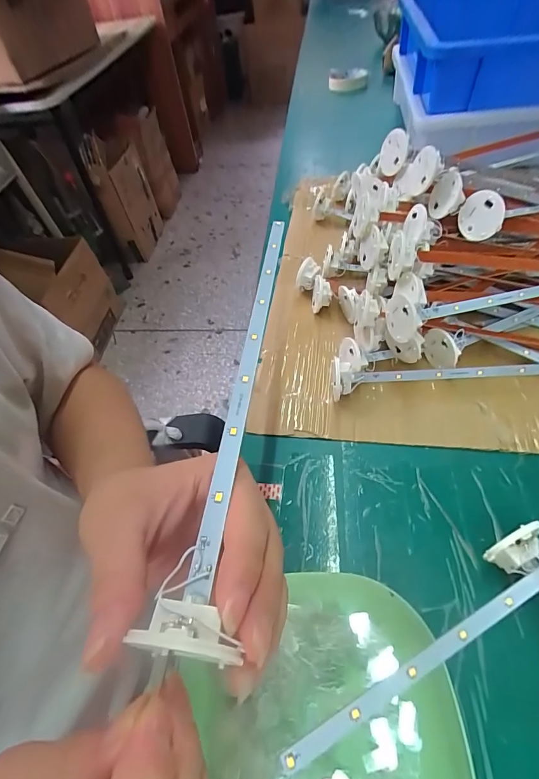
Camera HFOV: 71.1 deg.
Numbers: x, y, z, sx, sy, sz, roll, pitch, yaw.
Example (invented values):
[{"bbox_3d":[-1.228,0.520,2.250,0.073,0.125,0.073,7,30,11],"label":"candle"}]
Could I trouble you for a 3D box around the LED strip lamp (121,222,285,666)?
[{"bbox_3d":[-0.009,-0.023,0.207,0.028,0.020,0.282,2,48,7],"label":"LED strip lamp"}]

